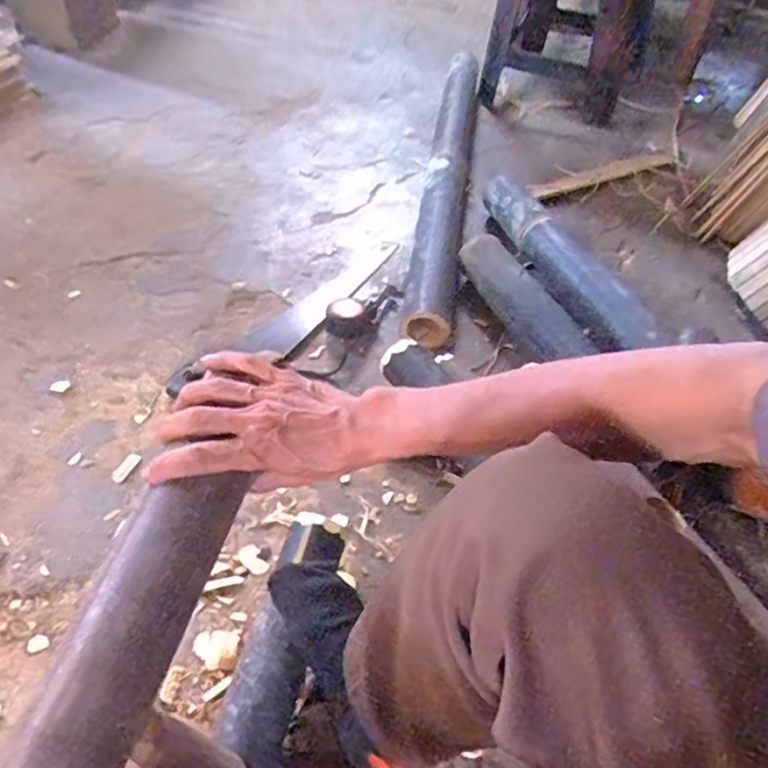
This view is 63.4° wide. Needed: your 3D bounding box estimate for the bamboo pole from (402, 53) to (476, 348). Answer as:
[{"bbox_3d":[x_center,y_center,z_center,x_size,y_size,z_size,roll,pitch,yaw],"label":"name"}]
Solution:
[{"bbox_3d":[0.132,-0.436,1.293,0.094,0.084,0.984,7,48,5],"label":"bamboo pole"}]

